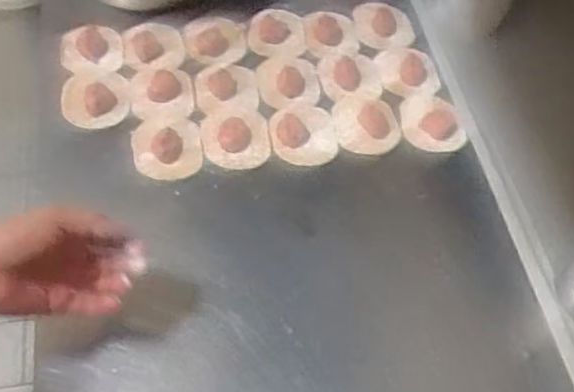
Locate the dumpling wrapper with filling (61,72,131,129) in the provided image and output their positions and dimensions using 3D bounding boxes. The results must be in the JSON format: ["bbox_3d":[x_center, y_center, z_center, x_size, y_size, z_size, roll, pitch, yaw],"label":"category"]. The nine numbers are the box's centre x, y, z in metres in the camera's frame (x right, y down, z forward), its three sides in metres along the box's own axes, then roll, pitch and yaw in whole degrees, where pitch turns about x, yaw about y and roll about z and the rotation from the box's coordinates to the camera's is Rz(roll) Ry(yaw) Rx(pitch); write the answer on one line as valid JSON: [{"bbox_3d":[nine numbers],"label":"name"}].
[{"bbox_3d":[-0.218,-0.113,0.770,0.075,0.026,0.082,-5,56,-11],"label":"dumpling wrapper with filling"}]

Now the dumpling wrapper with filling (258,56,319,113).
[{"bbox_3d":[0.002,-0.136,0.822,0.073,0.012,0.090,1,55,-6],"label":"dumpling wrapper with filling"}]

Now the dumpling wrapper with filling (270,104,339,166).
[{"bbox_3d":[0.019,-0.070,0.775,0.075,0.014,0.085,3,55,-5],"label":"dumpling wrapper with filling"}]

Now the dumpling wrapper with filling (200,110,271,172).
[{"bbox_3d":[-0.057,-0.064,0.758,0.074,0.012,0.081,-4,56,-10],"label":"dumpling wrapper with filling"}]

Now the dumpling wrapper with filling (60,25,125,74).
[{"bbox_3d":[-0.234,-0.175,0.817,0.073,0.018,0.068,0,54,0],"label":"dumpling wrapper with filling"}]

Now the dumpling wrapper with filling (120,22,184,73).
[{"bbox_3d":[-0.164,-0.184,0.832,0.070,0.019,0.079,-10,57,-14],"label":"dumpling wrapper with filling"}]

